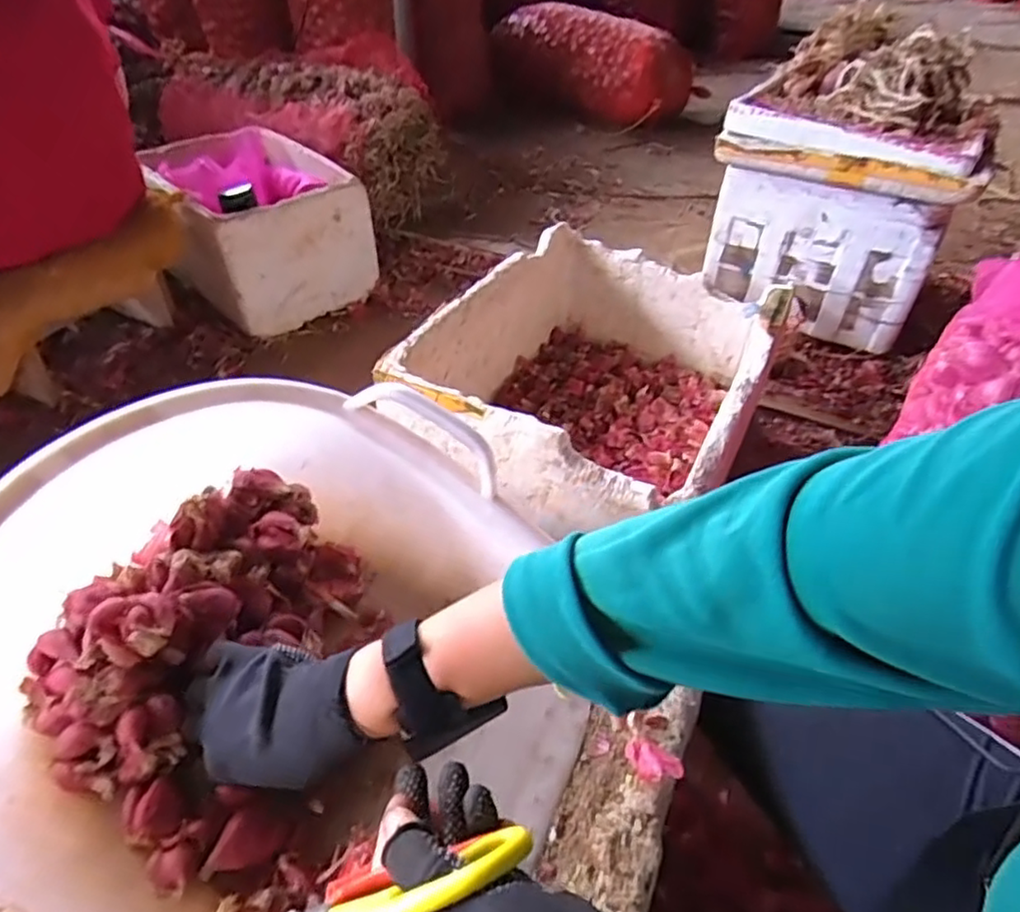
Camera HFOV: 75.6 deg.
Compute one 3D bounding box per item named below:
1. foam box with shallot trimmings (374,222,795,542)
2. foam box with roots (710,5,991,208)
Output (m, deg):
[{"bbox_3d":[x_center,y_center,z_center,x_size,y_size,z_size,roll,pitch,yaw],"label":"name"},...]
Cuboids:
[{"bbox_3d":[0.141,-0.124,1.031,0.444,0.217,0.592,22,45,19],"label":"foam box with shallot trimmings"},{"bbox_3d":[0.689,-0.679,1.240,0.425,0.195,0.478,24,46,22],"label":"foam box with roots"}]

